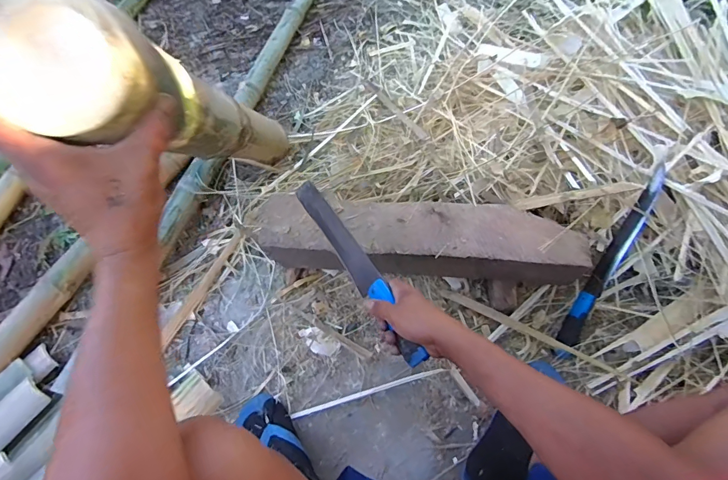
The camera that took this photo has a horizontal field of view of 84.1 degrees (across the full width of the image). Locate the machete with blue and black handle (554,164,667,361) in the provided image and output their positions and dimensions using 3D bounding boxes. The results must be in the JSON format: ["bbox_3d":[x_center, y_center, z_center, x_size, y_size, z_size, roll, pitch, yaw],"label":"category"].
[{"bbox_3d":[0.459,0.046,0.754,0.040,0.032,0.384,29,93,11],"label":"machete with blue and black handle"}]

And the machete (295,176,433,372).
[{"bbox_3d":[-0.014,0.029,0.607,0.033,0.039,0.356,-25,54,-16],"label":"machete"}]

